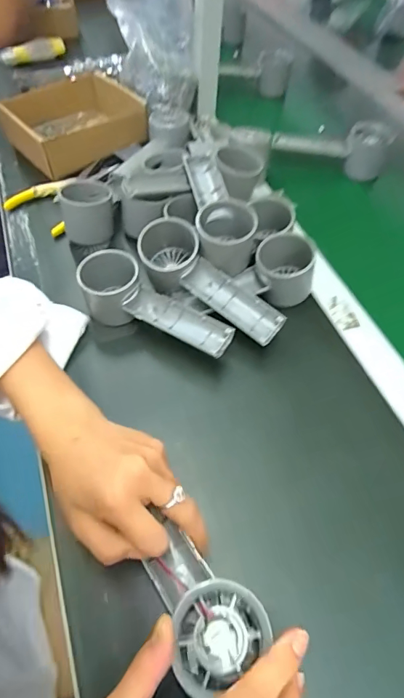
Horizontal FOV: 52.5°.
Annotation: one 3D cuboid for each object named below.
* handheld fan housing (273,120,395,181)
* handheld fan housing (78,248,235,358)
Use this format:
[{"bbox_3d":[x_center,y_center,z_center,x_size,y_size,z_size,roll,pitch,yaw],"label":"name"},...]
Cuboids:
[{"bbox_3d":[0.182,-0.291,0.583,0.155,0.061,0.043,19,54,14],"label":"handheld fan housing"},{"bbox_3d":[-0.049,-0.032,0.390,0.154,0.061,0.061,30,57,21],"label":"handheld fan housing"}]

